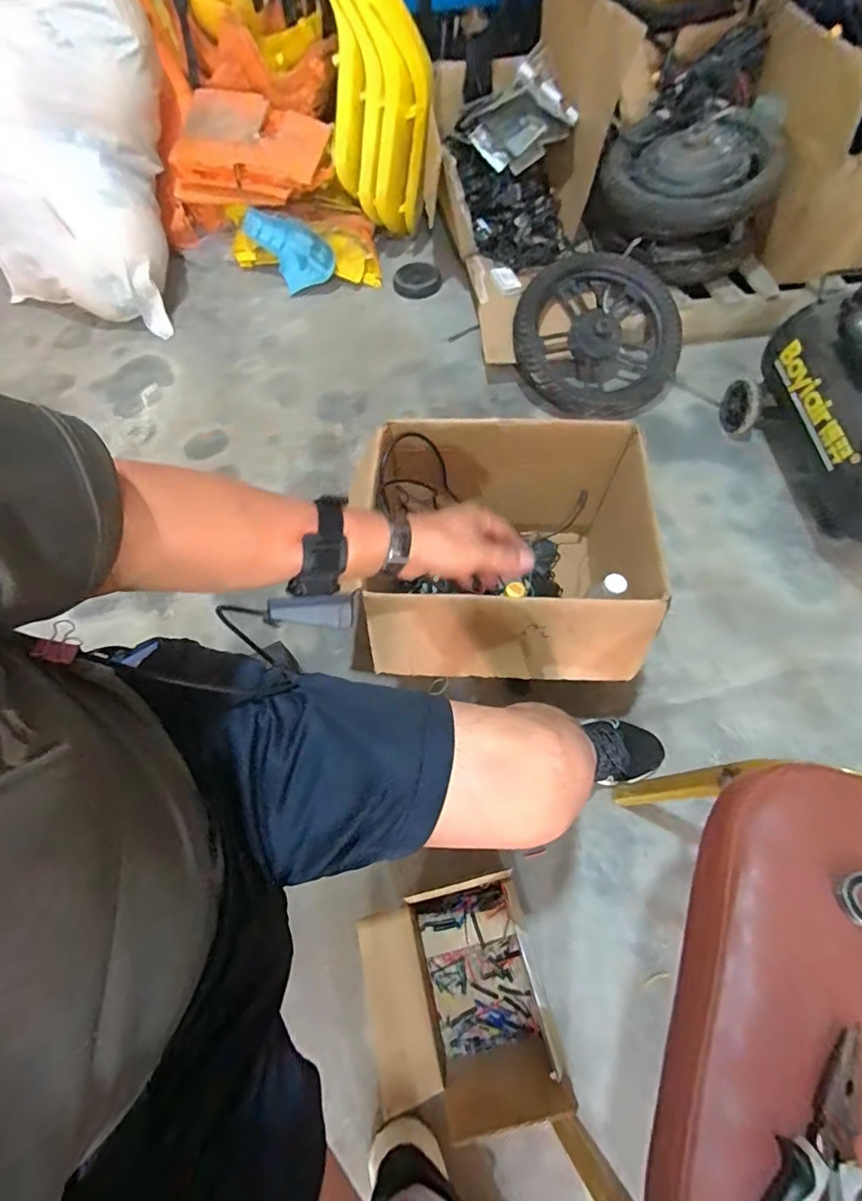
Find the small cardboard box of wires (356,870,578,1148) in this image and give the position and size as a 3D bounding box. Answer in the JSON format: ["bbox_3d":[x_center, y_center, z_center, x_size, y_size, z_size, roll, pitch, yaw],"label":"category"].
[{"bbox_3d":[0.031,0.492,0.640,0.206,0.156,0.226,-15,63,-5],"label":"small cardboard box of wires"}]

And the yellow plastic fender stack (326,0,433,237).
[{"bbox_3d":[-0.176,-1.316,1.193,0.196,0.746,0.249,-39,43,-16],"label":"yellow plastic fender stack"}]

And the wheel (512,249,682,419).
[{"bbox_3d":[0.387,-0.620,1.188,0.395,0.075,0.386,44,88,1],"label":"wheel"}]

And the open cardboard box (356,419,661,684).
[{"bbox_3d":[0.120,-0.047,0.818,0.396,0.276,0.363,1,63,3],"label":"open cardboard box"}]

